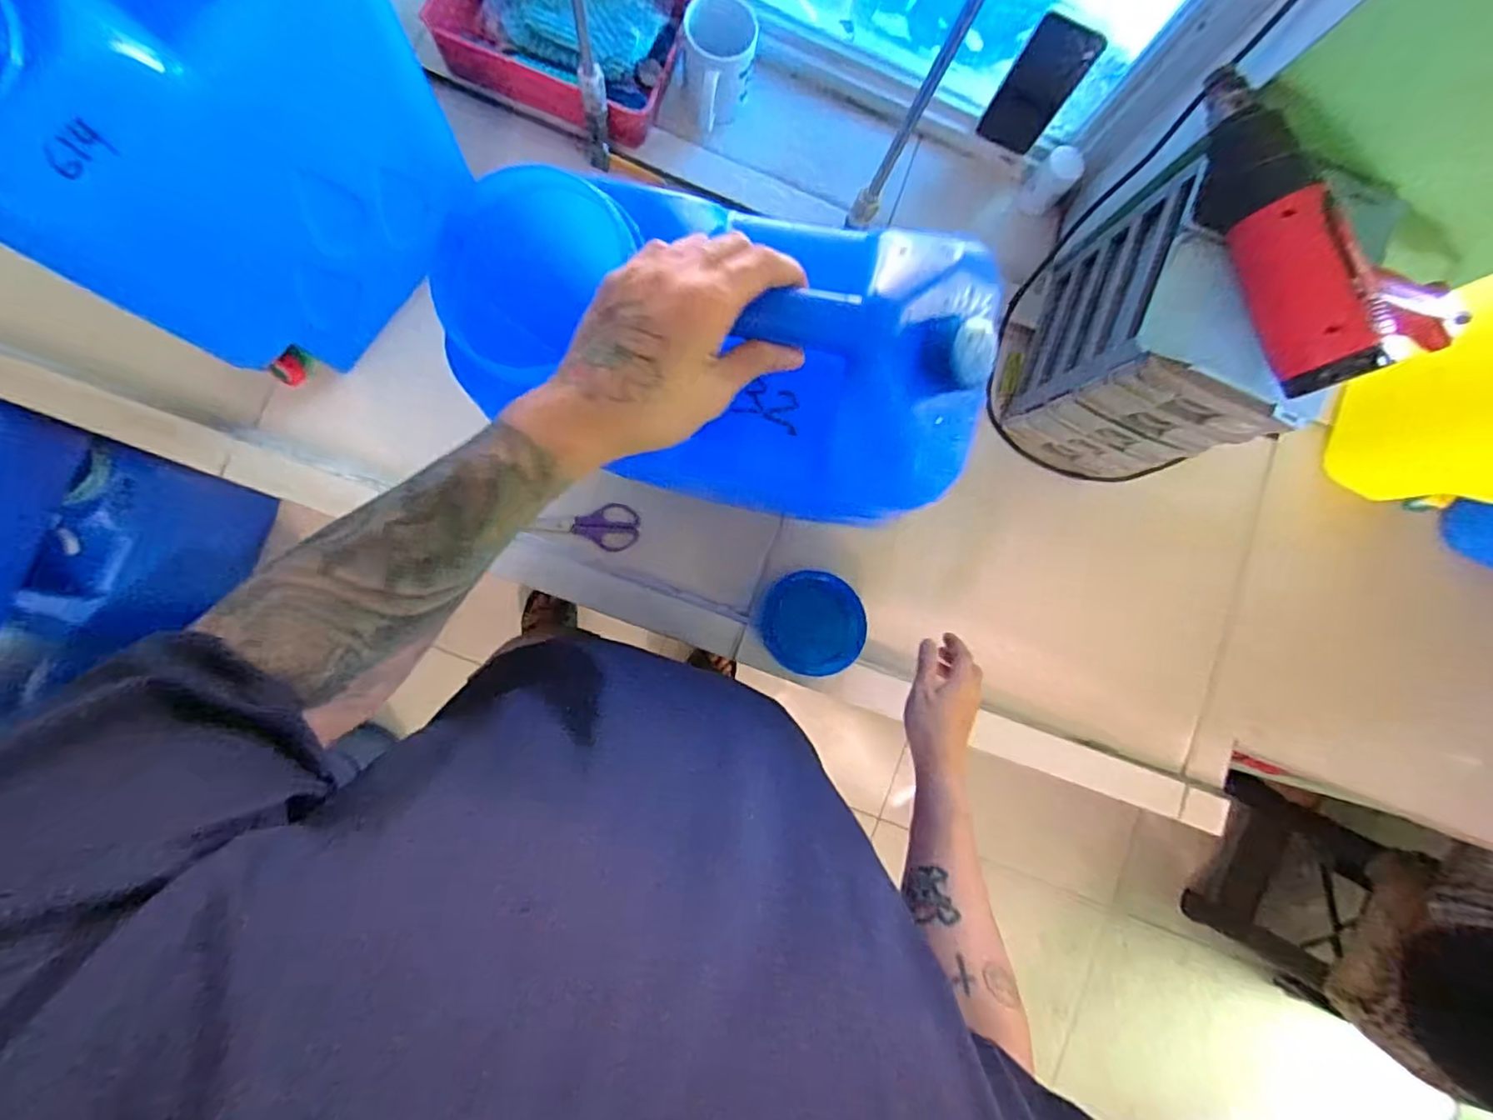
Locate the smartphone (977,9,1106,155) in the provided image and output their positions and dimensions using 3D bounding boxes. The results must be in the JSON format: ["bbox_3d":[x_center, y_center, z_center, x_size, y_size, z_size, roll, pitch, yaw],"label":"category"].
[{"bbox_3d":[0.334,-0.540,0.736,0.072,0.145,0.011,29,69,-4],"label":"smartphone"}]

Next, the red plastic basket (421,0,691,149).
[{"bbox_3d":[-0.212,-0.627,0.757,0.268,0.065,0.199,24,84,-5],"label":"red plastic basket"}]

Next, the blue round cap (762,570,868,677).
[{"bbox_3d":[0.082,0.076,0.769,0.117,0.017,0.118,8,86,-6],"label":"blue round cap"}]

